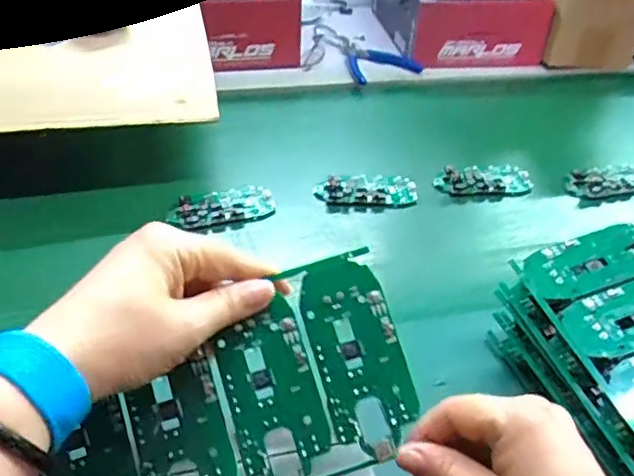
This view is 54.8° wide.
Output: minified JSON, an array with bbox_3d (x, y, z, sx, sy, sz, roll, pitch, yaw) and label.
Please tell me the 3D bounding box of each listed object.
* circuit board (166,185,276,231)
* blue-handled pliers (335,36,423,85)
[{"bbox_3d":[-0.089,-0.031,0.572,0.098,0.012,0.048,-10,45,-19],"label":"circuit board"},{"bbox_3d":[0.072,-0.251,0.837,0.097,0.016,0.126,-13,46,-22],"label":"blue-handled pliers"}]

